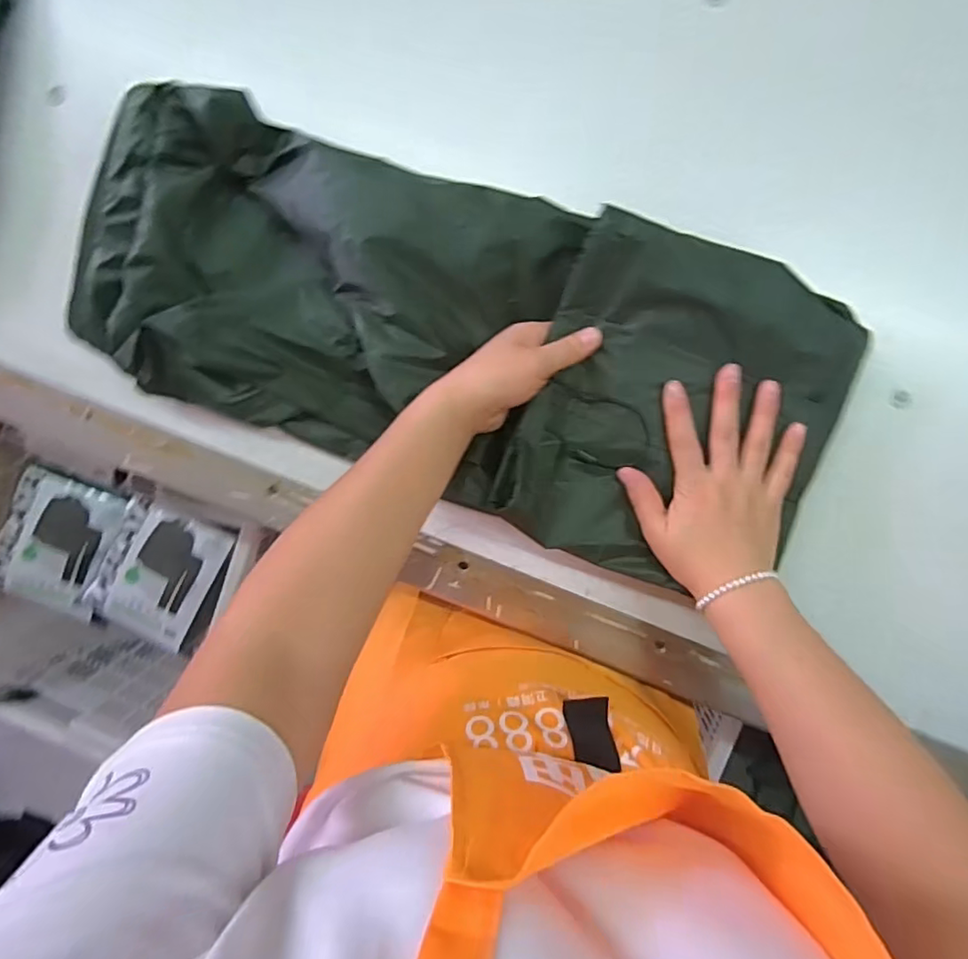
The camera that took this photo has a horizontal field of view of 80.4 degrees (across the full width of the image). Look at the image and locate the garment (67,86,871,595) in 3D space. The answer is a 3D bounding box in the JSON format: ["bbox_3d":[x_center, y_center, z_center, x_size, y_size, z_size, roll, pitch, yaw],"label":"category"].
[{"bbox_3d":[-0.034,-0.101,0.427,0.577,0.055,0.245,16,97,6],"label":"garment"}]

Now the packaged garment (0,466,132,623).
[{"bbox_3d":[-0.824,0.124,1.107,0.204,0.046,0.285,29,99,2],"label":"packaged garment"}]

